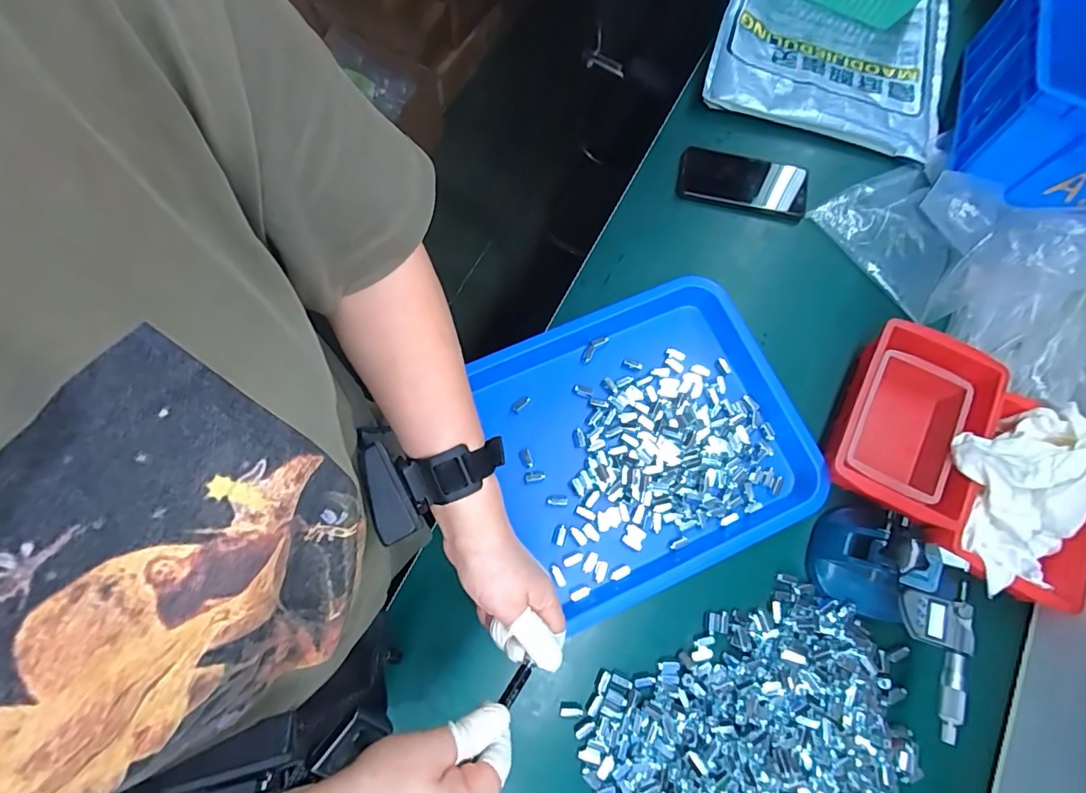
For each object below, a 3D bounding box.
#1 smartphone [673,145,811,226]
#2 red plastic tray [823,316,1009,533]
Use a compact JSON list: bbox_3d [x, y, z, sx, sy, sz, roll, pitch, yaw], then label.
[{"bbox_3d":[0.268,-0.289,0.689,0.171,0.013,0.084,12,74,1],"label":"smartphone"},{"bbox_3d":[0.412,0.034,0.574,0.143,0.055,0.205,29,76,7],"label":"red plastic tray"}]

